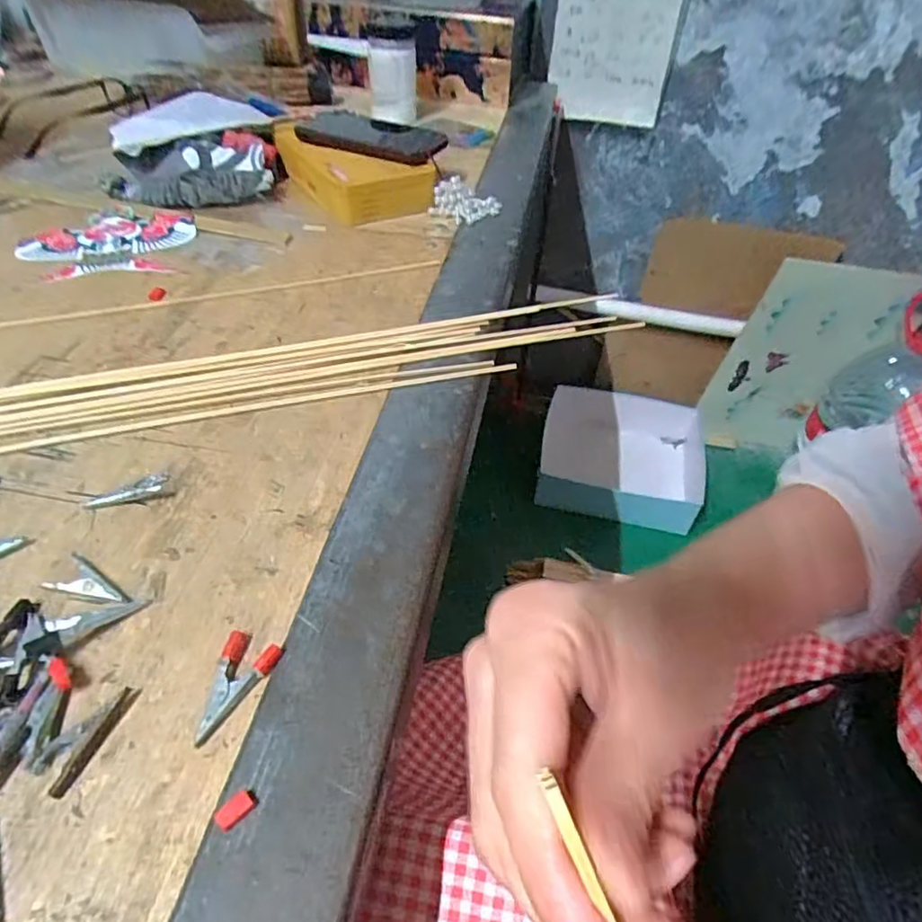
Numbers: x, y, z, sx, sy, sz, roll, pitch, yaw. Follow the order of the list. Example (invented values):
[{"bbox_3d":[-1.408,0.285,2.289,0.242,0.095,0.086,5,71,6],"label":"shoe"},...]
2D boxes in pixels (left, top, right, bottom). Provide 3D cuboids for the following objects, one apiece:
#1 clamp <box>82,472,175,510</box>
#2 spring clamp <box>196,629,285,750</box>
[{"bbox_3d":[-0.180,0.018,0.319,0.043,0.008,0.018,-21,52,-22],"label":"clamp"},{"bbox_3d":[-0.098,0.095,0.251,0.023,0.008,0.046,18,48,13],"label":"spring clamp"}]

